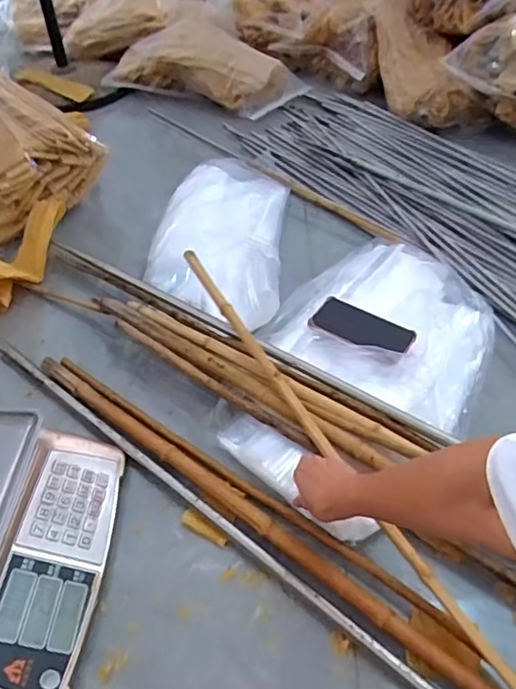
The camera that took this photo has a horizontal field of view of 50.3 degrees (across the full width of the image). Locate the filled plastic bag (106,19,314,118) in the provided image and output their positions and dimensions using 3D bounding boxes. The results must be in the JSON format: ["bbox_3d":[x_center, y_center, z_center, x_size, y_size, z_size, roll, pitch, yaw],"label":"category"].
[{"bbox_3d":[-0.150,-0.857,1.665,0.556,0.165,0.289,21,50,20],"label":"filled plastic bag"}]

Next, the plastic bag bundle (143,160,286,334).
[{"bbox_3d":[-0.077,-0.247,1.110,0.260,0.096,0.548,3,47,4],"label":"plastic bag bundle"}]

